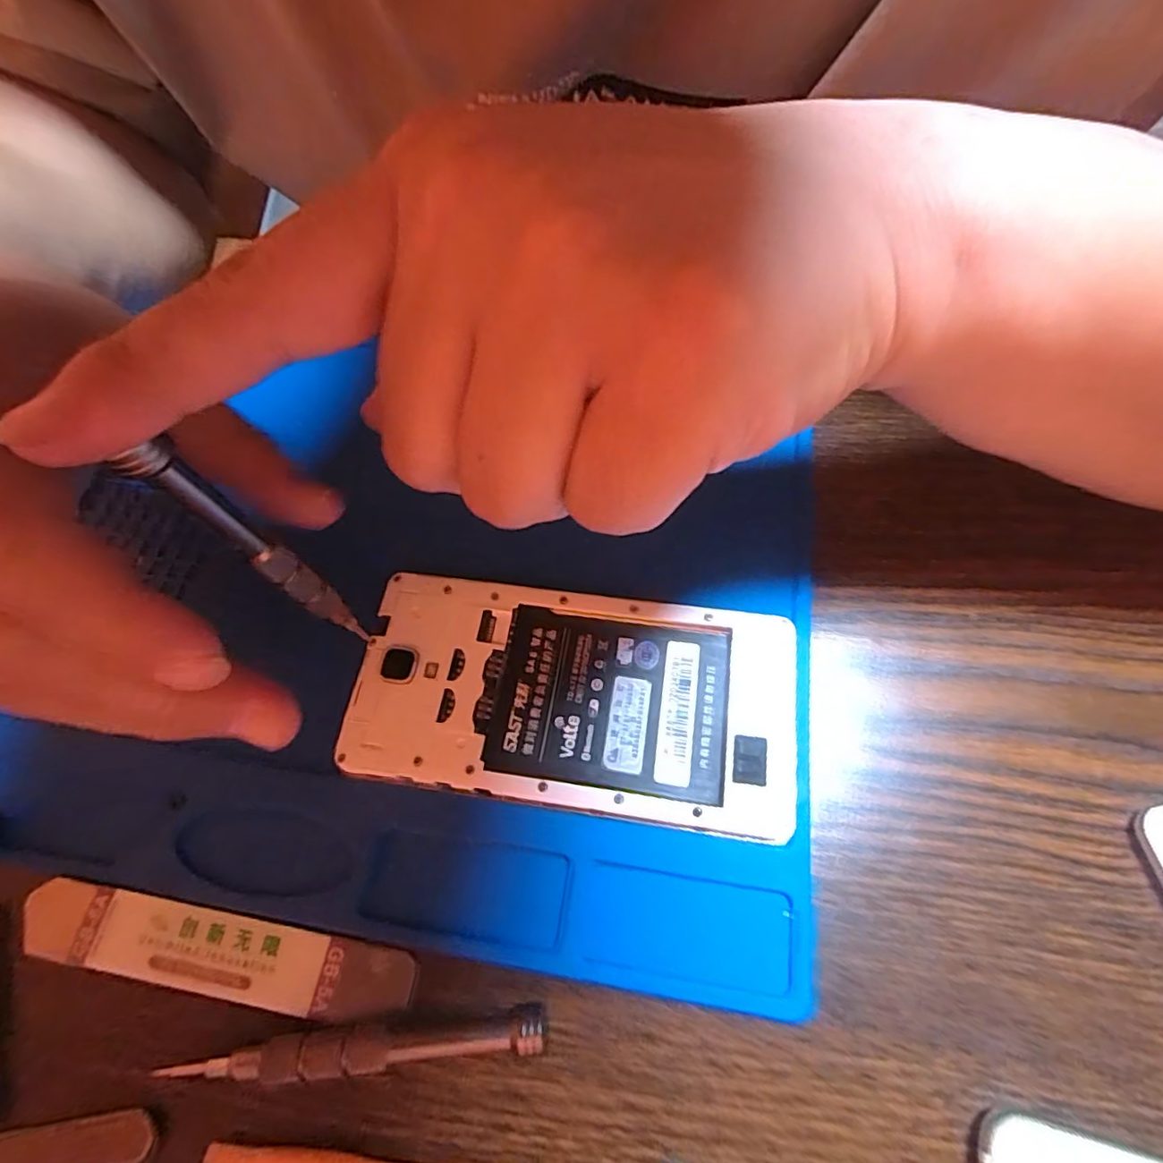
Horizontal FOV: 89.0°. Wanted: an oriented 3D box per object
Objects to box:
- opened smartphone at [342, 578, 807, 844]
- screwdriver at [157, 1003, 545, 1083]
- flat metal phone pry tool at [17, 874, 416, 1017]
[{"bbox_3d":[-0.003,0.037,0.192,0.138,0.010,0.068,7,67,6],"label":"opened smartphone"},{"bbox_3d":[-0.058,0.123,0.157,0.097,0.011,0.009,-7,66,0],"label":"screwdriver"},{"bbox_3d":[-0.106,0.107,0.171,0.116,0.005,0.019,8,67,7],"label":"flat metal phone pry tool"}]

